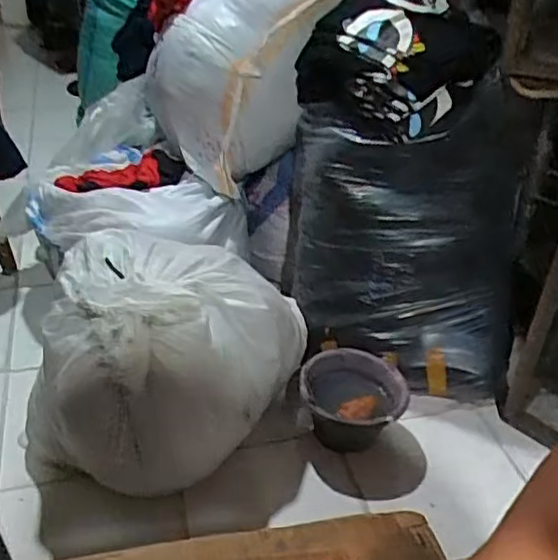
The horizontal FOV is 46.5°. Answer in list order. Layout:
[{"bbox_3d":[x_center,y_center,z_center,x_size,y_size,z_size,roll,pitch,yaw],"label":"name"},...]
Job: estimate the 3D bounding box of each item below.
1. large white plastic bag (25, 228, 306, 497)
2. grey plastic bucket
[{"bbox_3d":[-0.266,0.145,1.474,0.500,0.471,0.509,19,36,22],"label":"large white plastic bag"},{"bbox_3d":[0.179,0.303,1.607,0.247,0.155,0.236,3,33,-2],"label":"grey plastic bucket"}]

